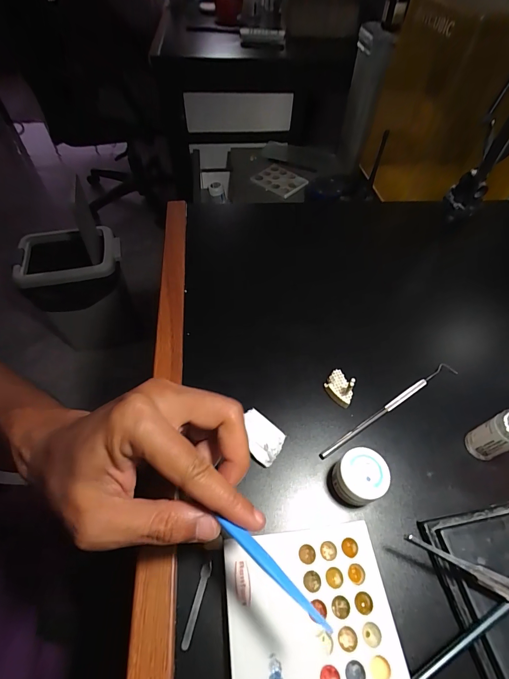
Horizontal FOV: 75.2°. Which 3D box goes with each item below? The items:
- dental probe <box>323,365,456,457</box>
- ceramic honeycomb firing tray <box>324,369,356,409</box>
[{"bbox_3d":[0.115,0.054,0.273,0.154,0.008,0.008,-26,60,-18],"label":"dental probe"},{"bbox_3d":[0.071,0.034,0.270,0.023,0.027,0.027,22,57,13],"label":"ceramic honeycomb firing tray"}]

